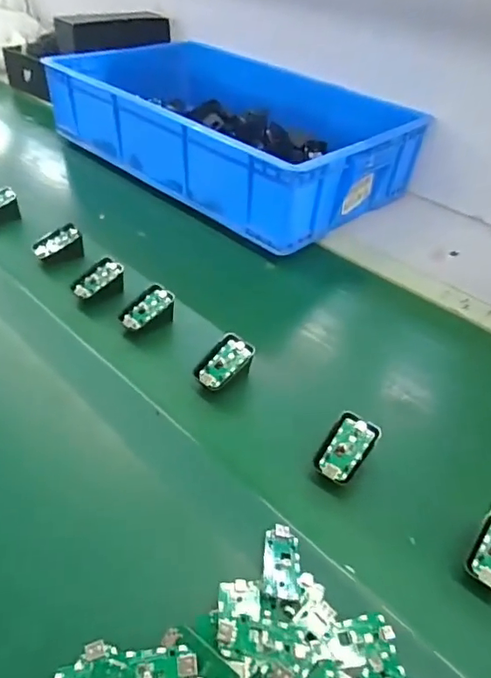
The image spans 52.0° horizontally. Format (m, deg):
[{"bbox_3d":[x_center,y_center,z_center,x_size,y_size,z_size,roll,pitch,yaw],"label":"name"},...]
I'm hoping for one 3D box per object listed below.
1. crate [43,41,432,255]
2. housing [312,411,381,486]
[{"bbox_3d":[-0.039,-0.421,0.972,0.663,0.133,0.417,36,51,29],"label":"crate"},{"bbox_3d":[0.098,0.107,0.490,0.045,0.014,0.067,24,66,23],"label":"housing"}]

